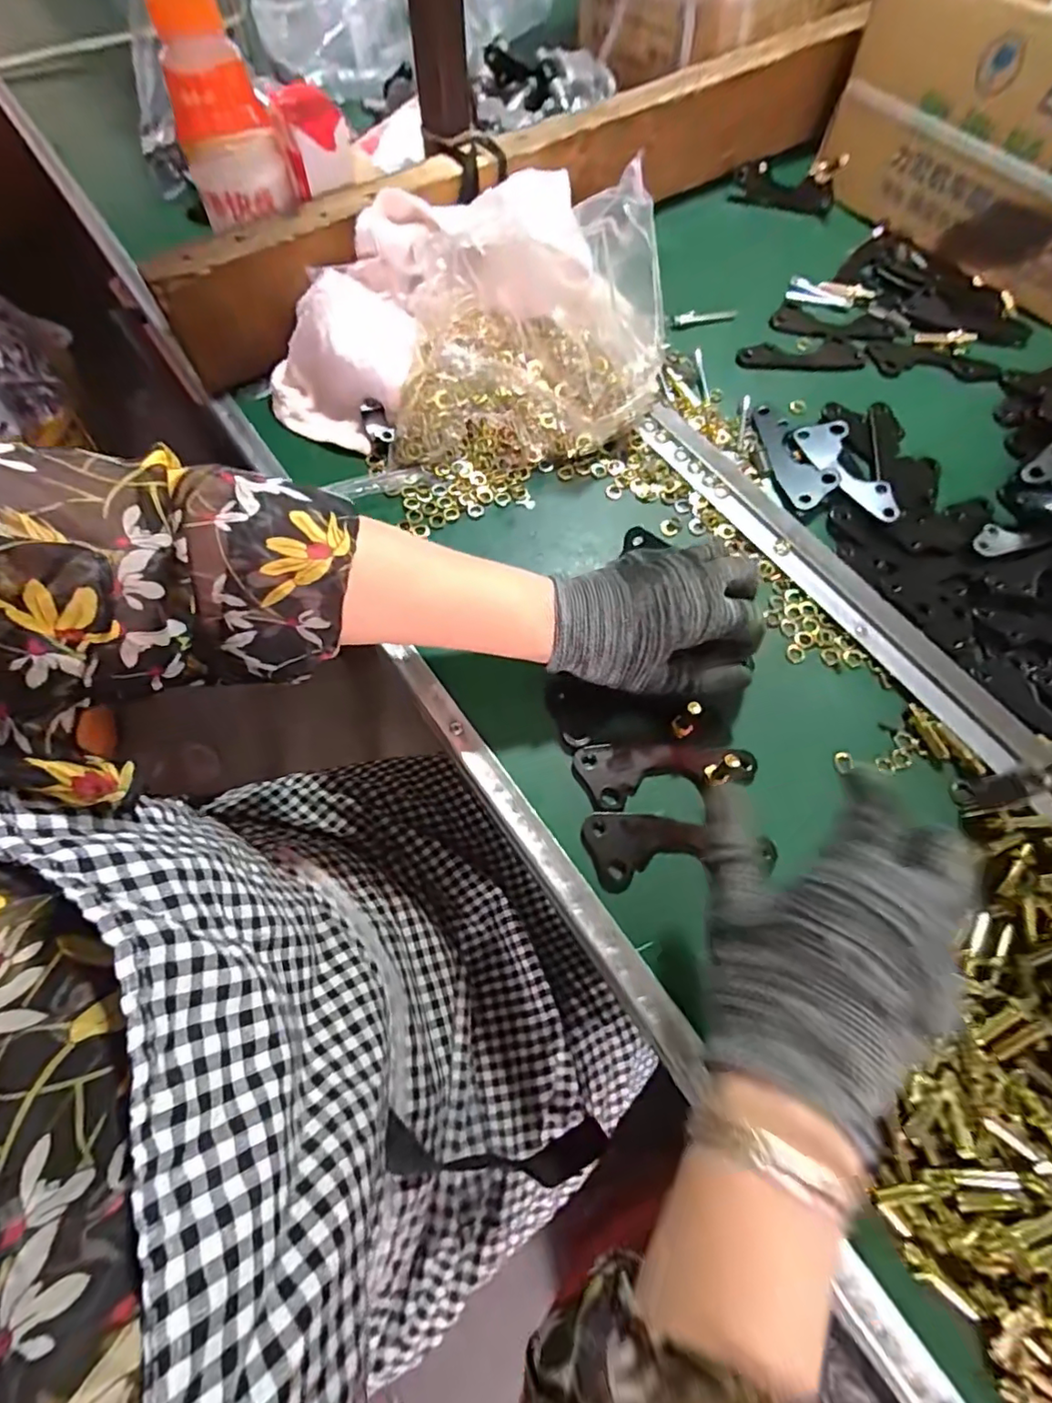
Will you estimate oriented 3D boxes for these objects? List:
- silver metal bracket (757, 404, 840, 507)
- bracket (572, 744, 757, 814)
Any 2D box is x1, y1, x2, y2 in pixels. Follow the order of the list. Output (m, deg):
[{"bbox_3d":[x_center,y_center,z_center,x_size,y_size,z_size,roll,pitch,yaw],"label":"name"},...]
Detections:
[{"bbox_3d":[0.210,-0.194,0.459,0.036,0.010,0.102,-11,67,-6],"label":"silver metal bracket"},{"bbox_3d":[0.086,0.041,0.364,0.108,0.004,0.039,-8,67,-5],"label":"bracket"}]

